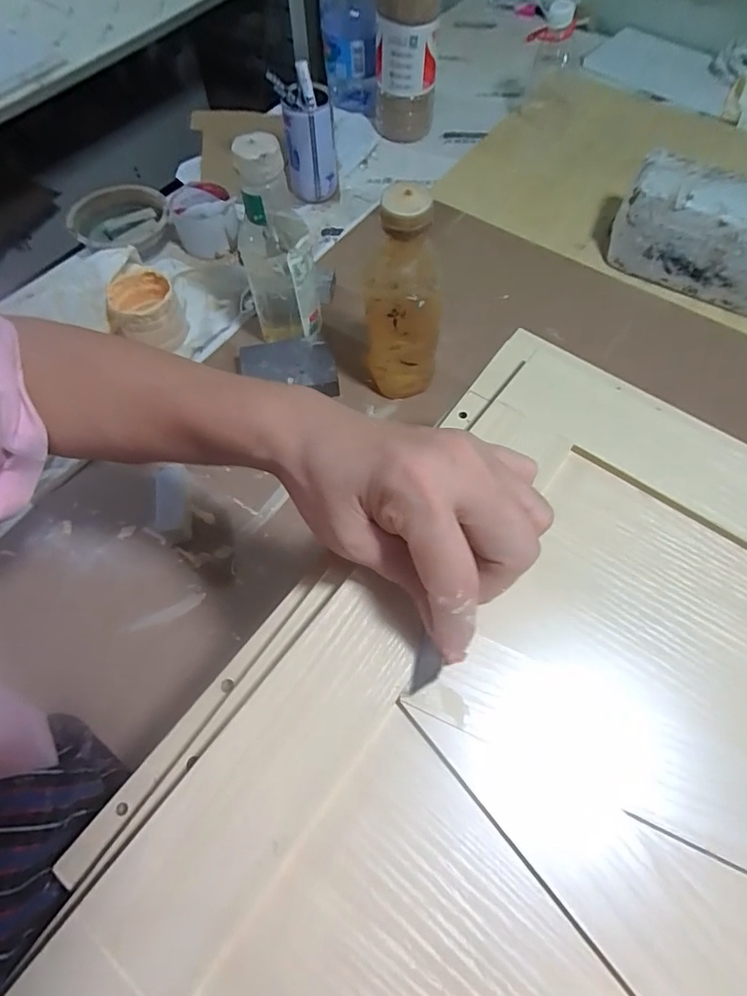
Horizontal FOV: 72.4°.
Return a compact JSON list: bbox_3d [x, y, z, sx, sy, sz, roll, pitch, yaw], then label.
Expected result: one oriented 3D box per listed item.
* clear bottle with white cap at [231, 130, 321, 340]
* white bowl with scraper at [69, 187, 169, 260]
[{"bbox_3d":[-0.097,-0.242,0.513,0.071,0.213,0.068,-10,63,-6],"label":"clear bottle with white cap"},{"bbox_3d":[-0.342,-0.374,0.690,0.126,0.035,0.117,-22,64,-11],"label":"white bowl with scraper"}]

